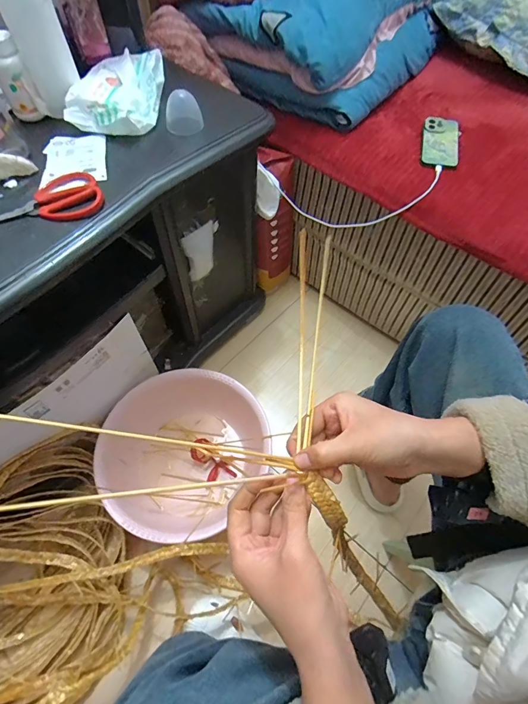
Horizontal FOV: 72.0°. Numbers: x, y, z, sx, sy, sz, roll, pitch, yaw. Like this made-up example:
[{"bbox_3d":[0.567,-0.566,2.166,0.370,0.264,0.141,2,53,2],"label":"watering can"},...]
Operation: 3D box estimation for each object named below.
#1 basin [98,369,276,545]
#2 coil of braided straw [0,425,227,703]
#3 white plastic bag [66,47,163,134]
[{"bbox_3d":[-0.182,0.218,0.816,0.322,0.138,0.350,1,59,-1],"label":"basin"},{"bbox_3d":[-0.392,0.408,0.638,0.359,0.186,0.435,41,66,20],"label":"coil of braided straw"},{"bbox_3d":[-0.234,-0.422,0.597,0.127,0.048,0.180,3,59,0],"label":"white plastic bag"}]

